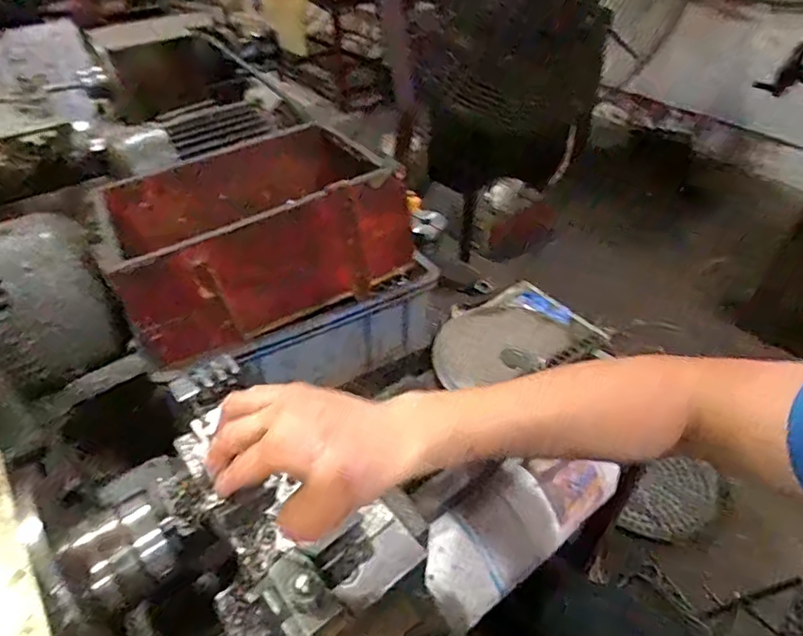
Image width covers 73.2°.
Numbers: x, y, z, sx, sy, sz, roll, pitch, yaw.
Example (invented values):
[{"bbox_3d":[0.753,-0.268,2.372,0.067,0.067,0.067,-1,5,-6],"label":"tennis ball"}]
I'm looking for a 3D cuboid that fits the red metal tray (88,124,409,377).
[{"bbox_3d":[-0.203,-0.127,0.731,0.361,0.149,0.266,-26,48,-26],"label":"red metal tray"}]

